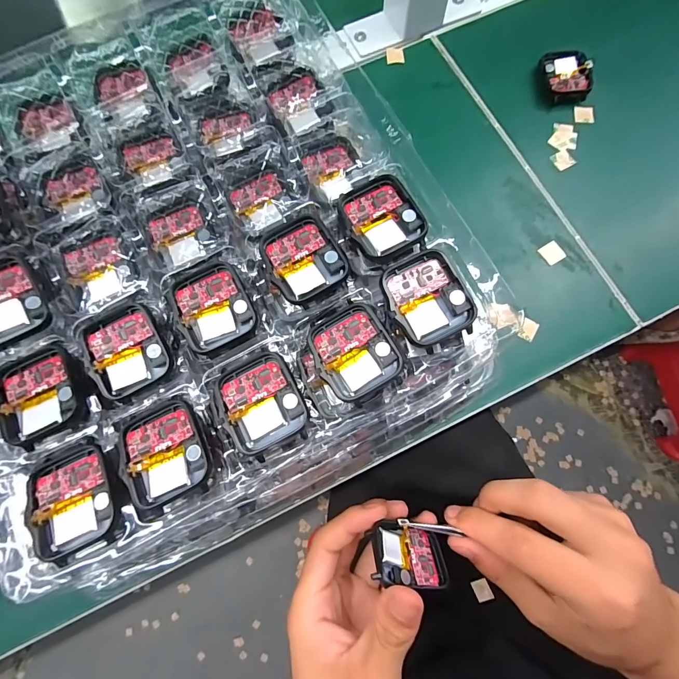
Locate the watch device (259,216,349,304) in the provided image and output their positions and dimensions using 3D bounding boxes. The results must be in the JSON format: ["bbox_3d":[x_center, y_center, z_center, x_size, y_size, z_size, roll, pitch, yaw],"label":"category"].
[{"bbox_3d":[-0.020,-0.044,0.187,0.037,0.005,0.044,-30,77,-5],"label":"watch device"}]

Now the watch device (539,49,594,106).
[{"bbox_3d":[0.186,-0.218,0.293,0.037,0.015,0.045,-4,76,1],"label":"watch device"}]

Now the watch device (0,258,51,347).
[{"bbox_3d":[-0.176,-0.020,0.186,0.035,0.010,0.042,-28,77,-5],"label":"watch device"}]

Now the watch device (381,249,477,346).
[{"bbox_3d":[0.043,-0.020,0.174,0.038,0.010,0.043,-22,77,-4],"label":"watch device"}]

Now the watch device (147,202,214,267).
[{"bbox_3d":[-0.092,-0.062,0.204,0.032,0.009,0.043,-24,77,-4],"label":"watch device"}]

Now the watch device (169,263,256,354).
[{"bbox_3d":[-0.066,-0.019,0.184,0.037,0.004,0.044,-25,77,-4],"label":"watch device"}]

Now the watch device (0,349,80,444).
[{"bbox_3d":[-0.151,0.026,0.177,0.037,0.004,0.043,-24,77,-4],"label":"watch device"}]

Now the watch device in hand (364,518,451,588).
[{"bbox_3d":[0.040,0.124,0.203,0.044,0.006,0.032,18,33,-16],"label":"watch device in hand"}]

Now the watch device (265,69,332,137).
[{"bbox_3d":[-0.025,-0.151,0.226,0.035,0.005,0.042,-23,77,-4],"label":"watch device"}]

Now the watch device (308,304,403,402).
[{"bbox_3d":[0.007,0.005,0.175,0.038,0.007,0.043,-28,77,-5],"label":"watch device"}]

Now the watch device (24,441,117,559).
[{"bbox_3d":[-0.124,0.073,0.164,0.036,0.006,0.046,-25,77,-4],"label":"watch device"}]

